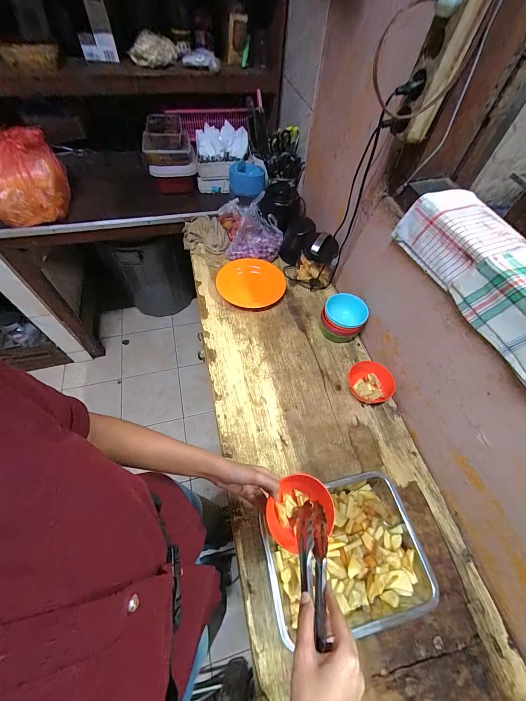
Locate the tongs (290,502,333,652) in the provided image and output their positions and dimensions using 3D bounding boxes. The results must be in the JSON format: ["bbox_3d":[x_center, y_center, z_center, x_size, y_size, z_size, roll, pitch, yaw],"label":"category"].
[{"bbox_3d":[0.070,0.294,0.383,0.043,0.029,0.152,7,34,1],"label":"tongs"}]

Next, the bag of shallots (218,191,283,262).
[{"bbox_3d":[-0.039,-0.413,0.920,0.186,0.130,0.193,-10,58,-9],"label":"bag of shallots"}]

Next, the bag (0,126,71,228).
[{"bbox_3d":[-0.754,-0.538,0.869,0.219,0.188,0.207,-6,58,-7],"label":"bag"}]

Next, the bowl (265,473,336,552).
[{"bbox_3d":[0.058,0.265,0.465,0.108,0.047,0.098,-22,61,-17],"label":"bowl"}]

